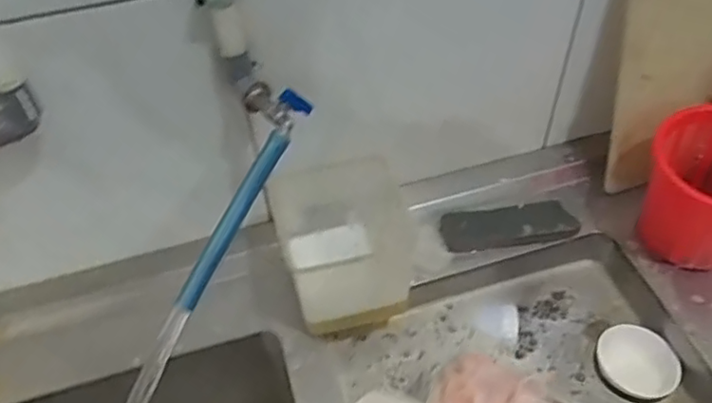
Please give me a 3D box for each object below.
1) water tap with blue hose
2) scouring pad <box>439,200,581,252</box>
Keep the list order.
[{"bbox_3d":[-0.117,-0.005,0.589,0.065,0.031,0.225,22,86,20],"label":"water tap with blue hose"},{"bbox_3d":[0.197,0.029,0.796,0.168,0.025,0.051,-8,52,-3],"label":"scouring pad"}]

